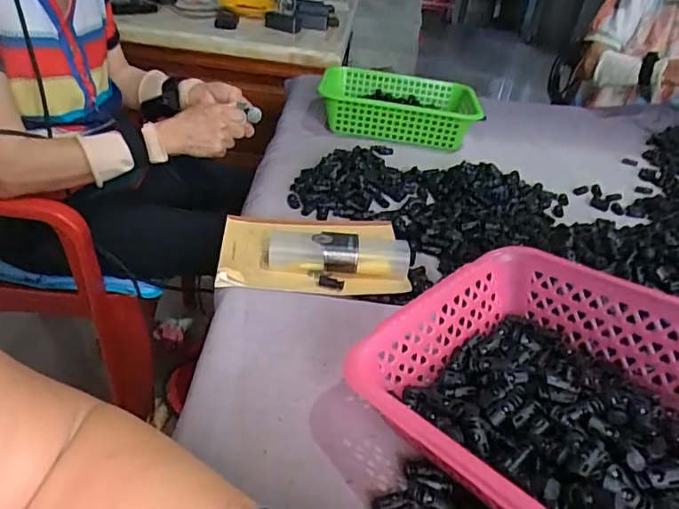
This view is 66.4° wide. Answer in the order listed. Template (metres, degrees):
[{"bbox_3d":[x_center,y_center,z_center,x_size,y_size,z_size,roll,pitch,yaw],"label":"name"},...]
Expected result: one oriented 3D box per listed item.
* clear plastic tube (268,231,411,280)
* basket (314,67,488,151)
[{"bbox_3d":[0.000,-0.001,0.585,0.154,0.040,0.035,5,34,-2],"label":"clear plastic tube"},{"bbox_3d":[0.113,-0.289,1.015,0.294,0.069,0.205,7,34,0],"label":"basket"}]

